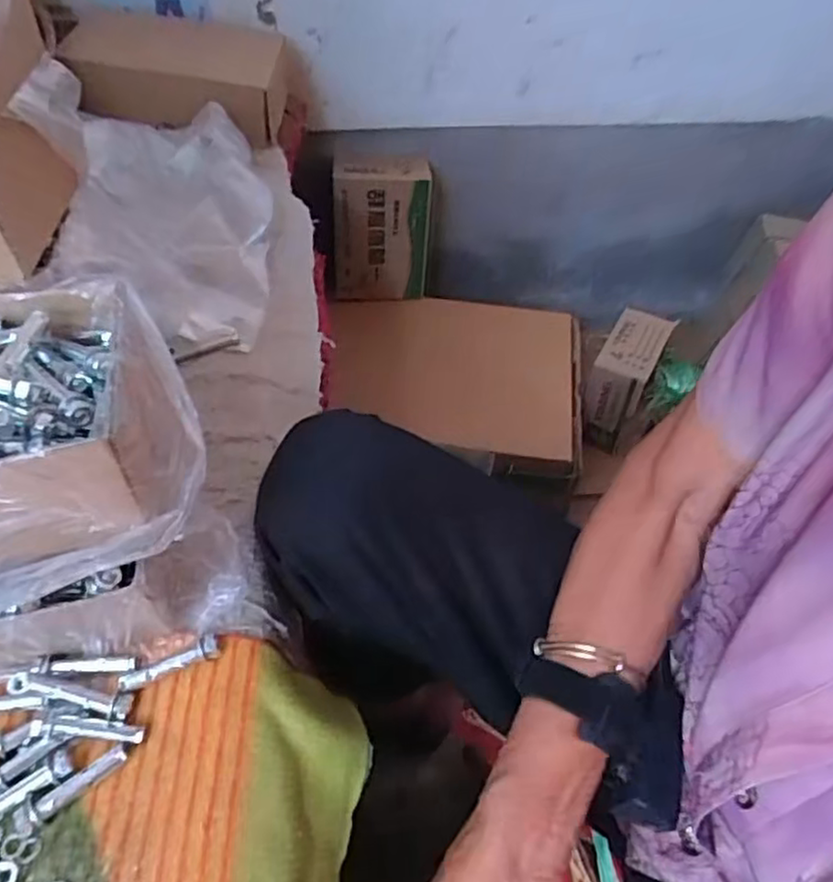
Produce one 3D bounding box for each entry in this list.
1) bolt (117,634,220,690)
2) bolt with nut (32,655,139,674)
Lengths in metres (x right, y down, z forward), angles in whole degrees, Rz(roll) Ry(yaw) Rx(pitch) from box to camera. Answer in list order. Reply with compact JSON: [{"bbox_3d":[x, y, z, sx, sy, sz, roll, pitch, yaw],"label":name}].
[{"bbox_3d":[-0.145,0.129,0.398,0.057,0.009,0.014,-18,56,-16],"label":"bolt"},{"bbox_3d":[-0.191,0.128,0.393,0.055,0.006,0.009,-1,53,-4],"label":"bolt with nut"}]

